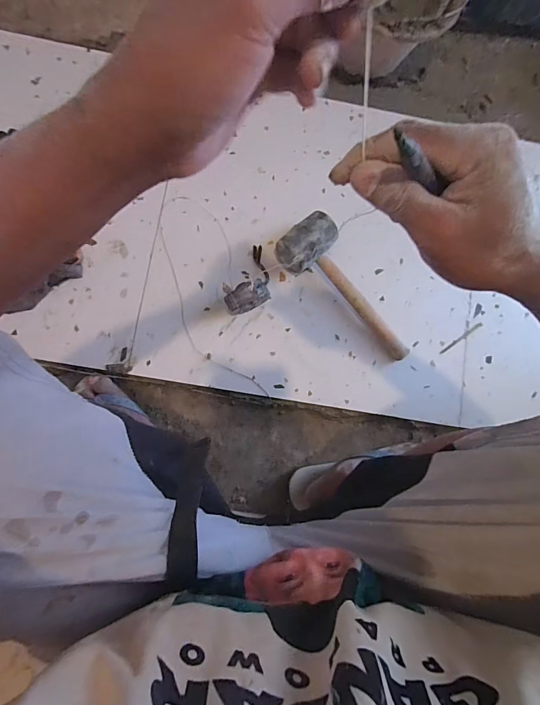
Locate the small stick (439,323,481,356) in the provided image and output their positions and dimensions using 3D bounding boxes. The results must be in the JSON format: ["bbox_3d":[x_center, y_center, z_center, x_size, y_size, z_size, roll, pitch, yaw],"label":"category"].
[{"bbox_3d":[0.361,-0.026,0.740,0.100,0.011,0.010,-33,86,-8],"label":"small stick"}]

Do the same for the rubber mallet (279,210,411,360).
[{"bbox_3d":[0.133,-0.101,0.695,0.106,0.078,0.299,-36,86,-8],"label":"rubber mallet"}]

